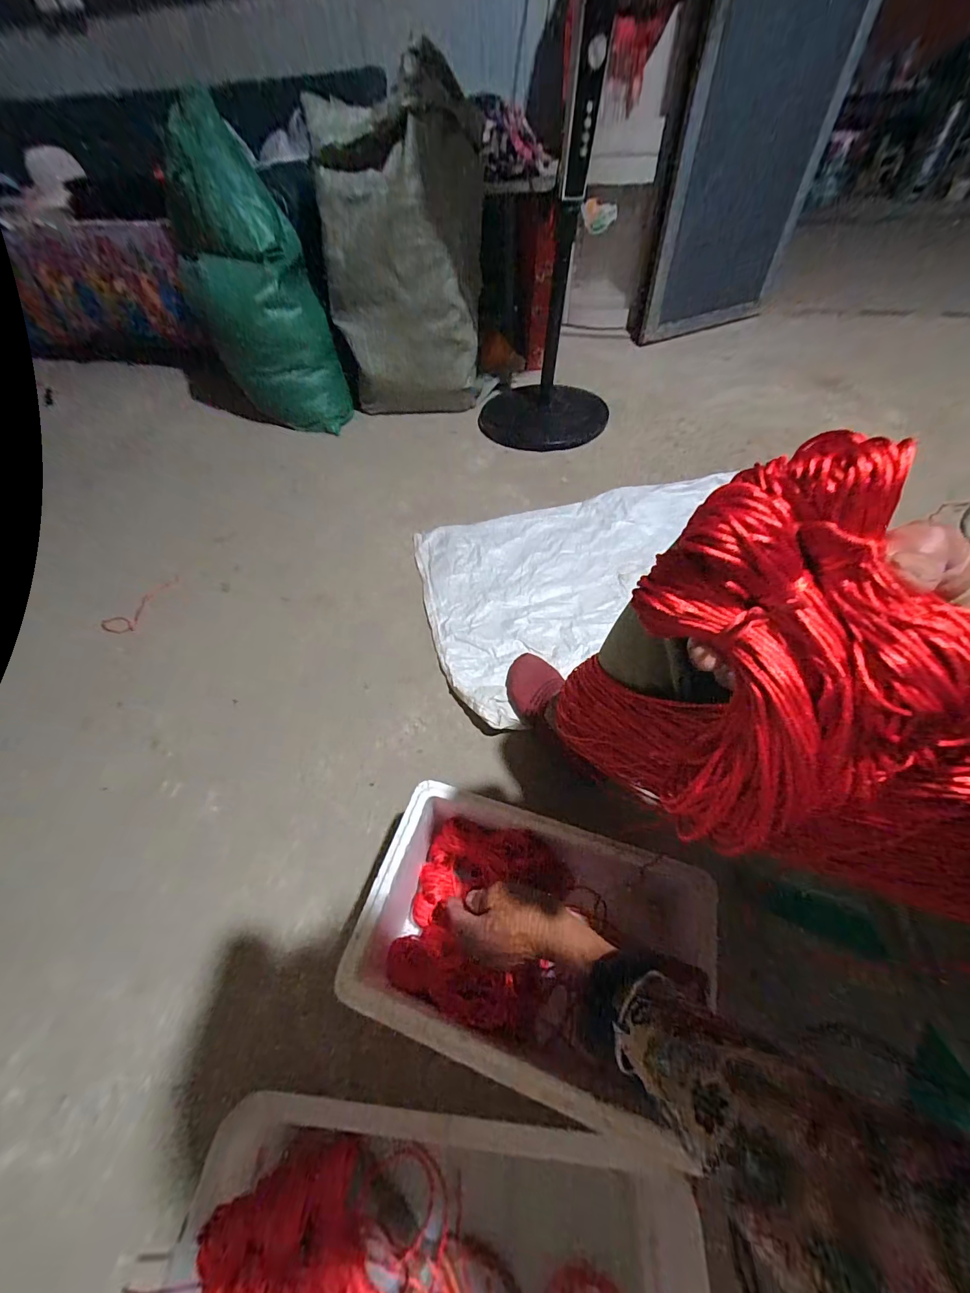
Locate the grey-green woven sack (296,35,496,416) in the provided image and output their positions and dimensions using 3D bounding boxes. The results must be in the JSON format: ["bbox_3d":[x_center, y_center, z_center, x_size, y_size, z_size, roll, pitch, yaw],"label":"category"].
[{"bbox_3d":[-0.197,-1.062,1.199,0.367,0.649,0.368,14,56,13],"label":"grey-green woven sack"}]

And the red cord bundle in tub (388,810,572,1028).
[{"bbox_3d":[-0.006,0.306,0.492,0.161,0.097,0.182,16,56,14],"label":"red cord bundle in tub"}]

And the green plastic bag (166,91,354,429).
[{"bbox_3d":[-0.624,-0.982,1.178,0.324,0.724,0.220,-28,34,-16],"label":"green plastic bag"}]

